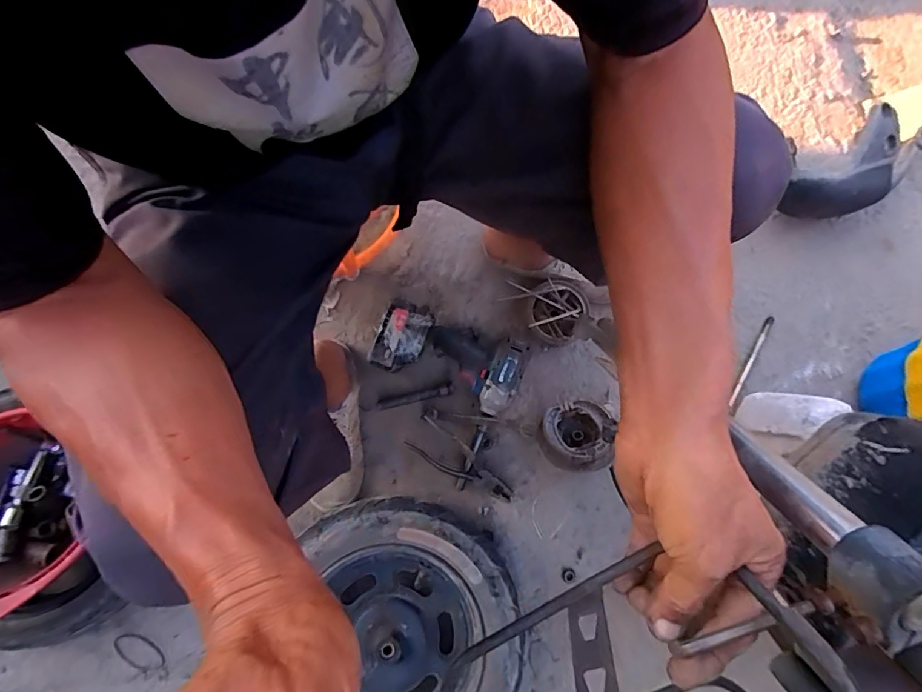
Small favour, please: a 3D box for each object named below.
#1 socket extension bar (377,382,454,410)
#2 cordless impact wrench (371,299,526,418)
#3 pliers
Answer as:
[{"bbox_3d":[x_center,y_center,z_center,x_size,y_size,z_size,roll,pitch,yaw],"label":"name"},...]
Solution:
[{"bbox_3d":[-0.076,0.085,0.780,0.128,0.020,0.020,-13,80,-4],"label":"socket extension bar"},{"bbox_3d":[-0.017,0.017,0.766,0.237,0.081,0.123,23,80,3],"label":"cordless impact wrench"},{"bbox_3d":[0.004,0.189,0.753,0.188,0.032,0.057,34,80,5],"label":"pliers"}]

